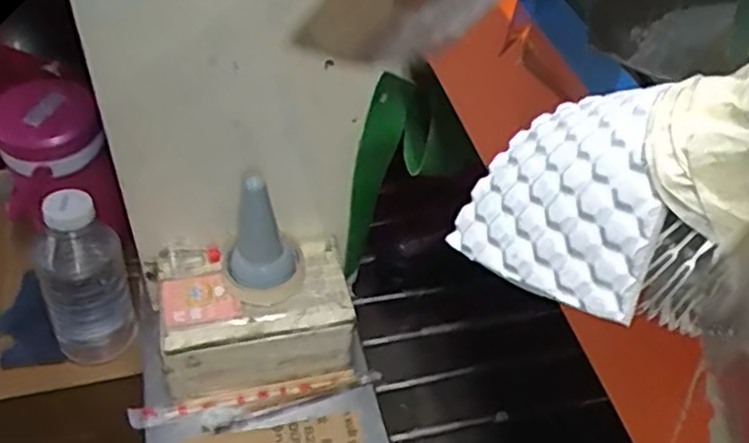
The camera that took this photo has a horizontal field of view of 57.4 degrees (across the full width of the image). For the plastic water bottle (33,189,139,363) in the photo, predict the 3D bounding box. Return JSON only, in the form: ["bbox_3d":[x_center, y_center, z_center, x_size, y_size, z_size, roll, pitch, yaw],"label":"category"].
[{"bbox_3d":[-0.327,0.065,0.765,0.092,0.220,0.068,-22,52,-25],"label":"plastic water bottle"}]

